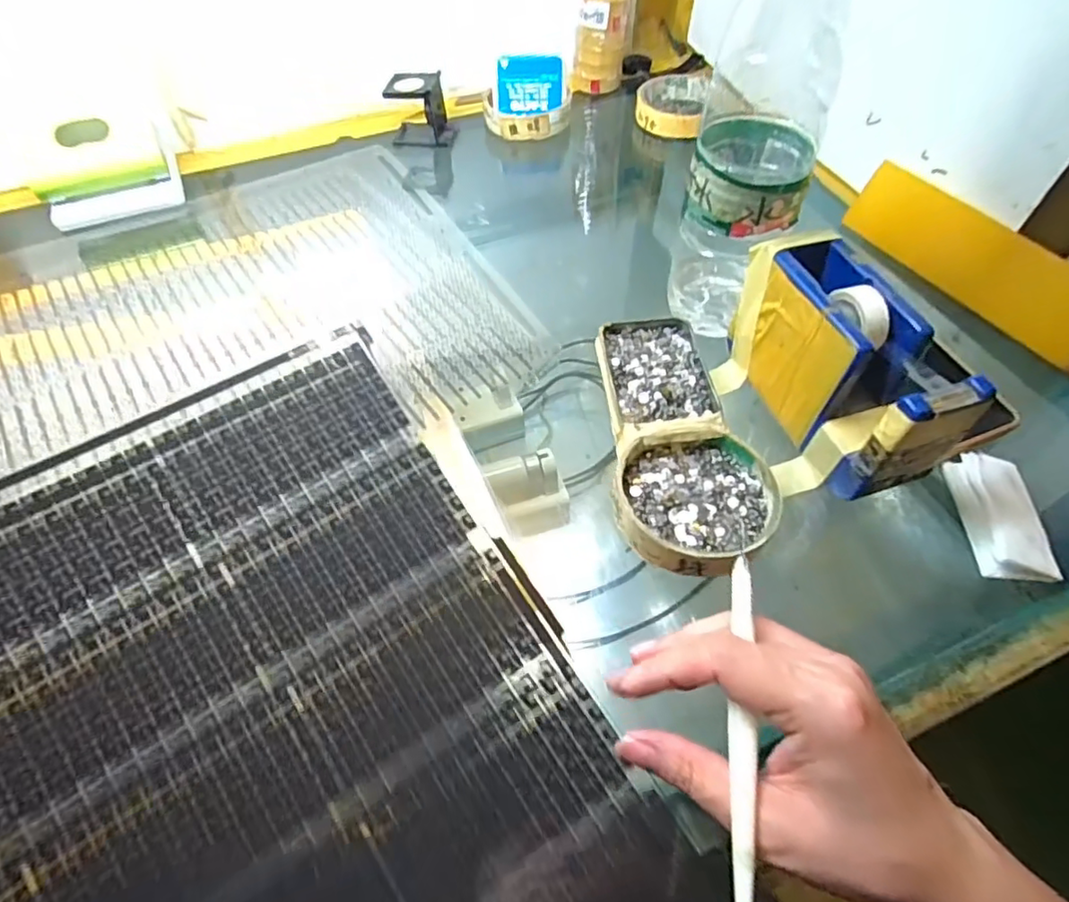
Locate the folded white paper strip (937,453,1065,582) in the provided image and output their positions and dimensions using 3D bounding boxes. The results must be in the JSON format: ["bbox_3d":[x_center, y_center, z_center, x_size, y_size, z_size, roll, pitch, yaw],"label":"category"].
[{"bbox_3d":[0.244,0.033,0.310,0.035,0.012,0.071,3,54,3],"label":"folded white paper strip"}]

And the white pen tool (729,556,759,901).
[{"bbox_3d":[0.077,0.106,0.218,0.009,0.005,0.136,6,63,7],"label":"white pen tool"}]

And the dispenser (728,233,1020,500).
[{"bbox_3d":[0.162,-0.045,0.315,0.054,0.071,0.141,-17,55,-11],"label":"dispenser"}]

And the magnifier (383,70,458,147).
[{"bbox_3d":[-0.103,-0.312,0.537,0.057,0.051,0.044,-5,54,-2],"label":"magnifier"}]

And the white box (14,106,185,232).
[{"bbox_3d":[-0.346,-0.228,0.476,0.102,0.077,0.044,-24,39,-20],"label":"white box"}]

